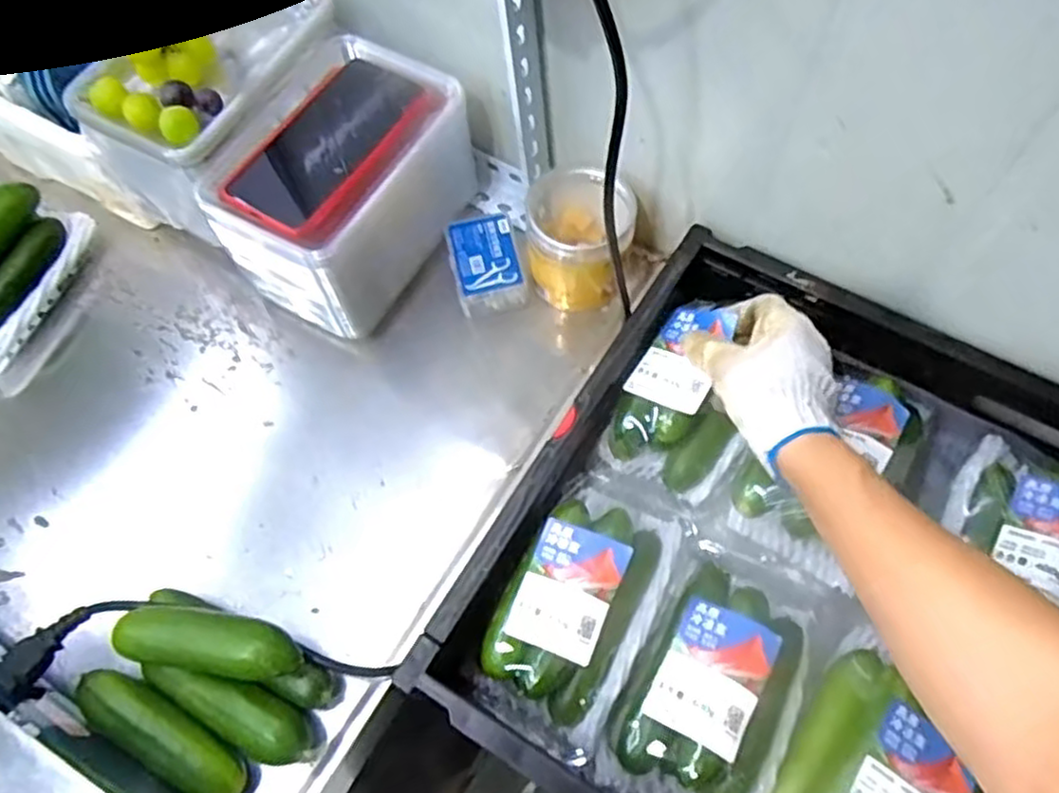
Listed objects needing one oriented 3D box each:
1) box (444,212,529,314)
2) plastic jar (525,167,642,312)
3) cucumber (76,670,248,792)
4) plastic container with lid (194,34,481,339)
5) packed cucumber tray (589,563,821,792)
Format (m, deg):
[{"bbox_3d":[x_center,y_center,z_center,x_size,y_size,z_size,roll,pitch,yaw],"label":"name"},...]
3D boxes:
[{"bbox_3d":[-0.036,-0.113,0.630,0.057,0.034,0.081,-13,64,-4],"label":"box"},{"bbox_3d":[0.039,-0.131,0.603,0.091,0.083,0.101,-2,64,1],"label":"plastic jar"},{"bbox_3d":[-0.233,0.216,0.464,0.115,0.032,0.032,29,68,15],"label":"cucumber"},{"bbox_3d":[-0.147,-0.172,0.617,0.136,0.134,0.207,31,69,16],"label":"plastic container with lid"},{"bbox_3d":[0.120,0.178,0.455,0.101,0.042,0.163,29,68,15],"label":"packed cucumber tray"}]

